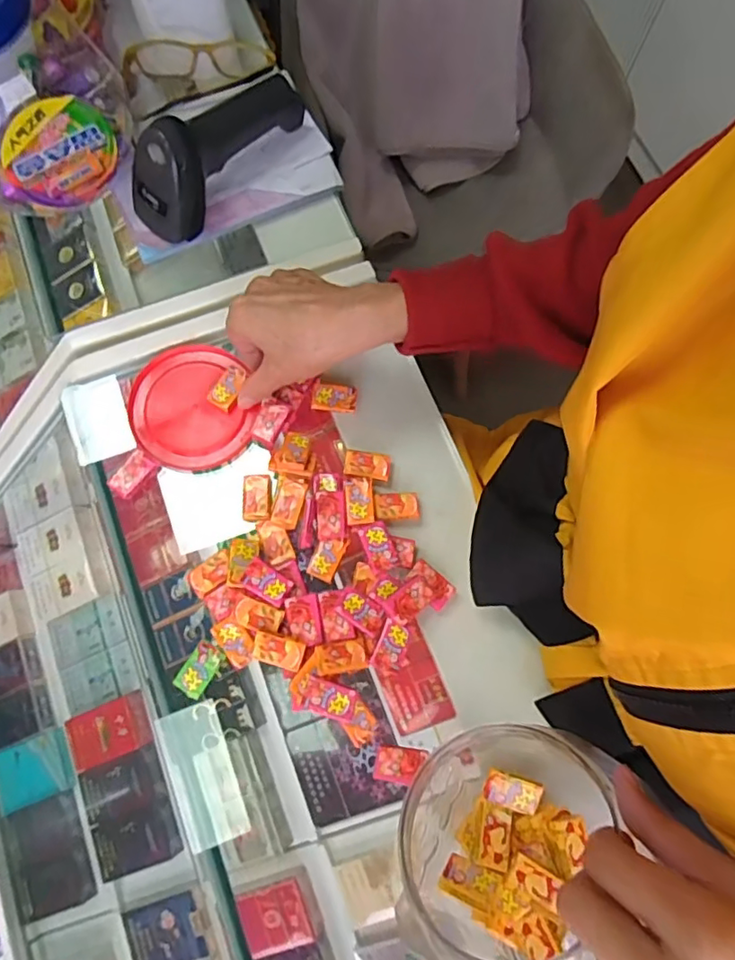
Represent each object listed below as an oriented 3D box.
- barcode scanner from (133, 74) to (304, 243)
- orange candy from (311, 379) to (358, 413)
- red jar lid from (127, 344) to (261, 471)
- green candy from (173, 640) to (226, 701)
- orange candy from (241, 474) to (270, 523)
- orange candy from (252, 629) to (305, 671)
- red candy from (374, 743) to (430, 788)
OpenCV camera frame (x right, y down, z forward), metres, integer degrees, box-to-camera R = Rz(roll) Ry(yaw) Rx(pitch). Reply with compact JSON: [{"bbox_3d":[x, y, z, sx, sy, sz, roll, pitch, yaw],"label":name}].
[{"bbox_3d":[-0.126,-0.286,0.485,0.052,0.069,0.175,40,77,9],"label":"barcode scanner"},{"bbox_3d":[-0.026,-0.067,0.459,0.035,0.005,0.024,8,74,1],"label":"orange candy"},{"bbox_3d":[-0.142,-0.059,0.459,0.092,0.009,0.101,0,74,-1],"label":"red jar lid"},{"bbox_3d":[-0.118,0.133,0.402,0.022,0.006,0.035,31,76,7],"label":"green candy"},{"bbox_3d":[-0.084,0.013,0.435,0.022,0.007,0.037,-4,74,-2],"label":"orange candy"},{"bbox_3d":[-0.062,0.119,0.397,0.034,0.005,0.020,17,74,3],"label":"orange candy"},{"bbox_3d":[0.022,0.193,0.389,0.034,0.004,0.024,8,53,9],"label":"red candy"}]

